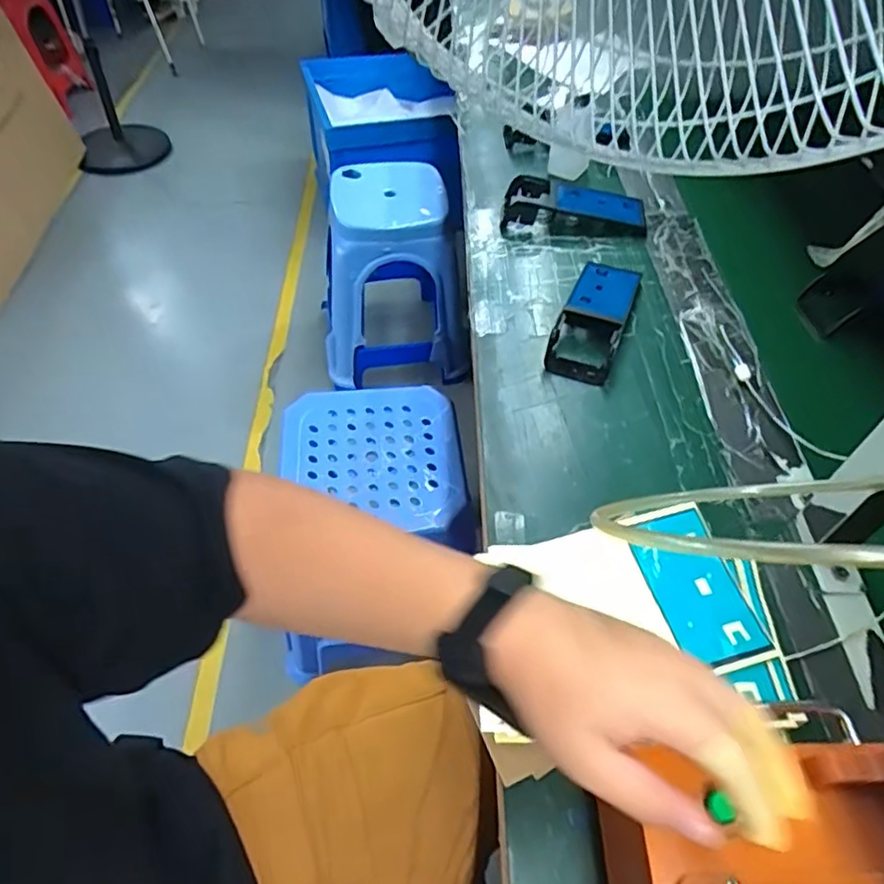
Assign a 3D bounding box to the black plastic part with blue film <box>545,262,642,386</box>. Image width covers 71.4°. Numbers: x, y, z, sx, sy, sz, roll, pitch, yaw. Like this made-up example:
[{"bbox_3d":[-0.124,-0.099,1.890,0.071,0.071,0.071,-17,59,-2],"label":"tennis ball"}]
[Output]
[{"bbox_3d":[0.194,-0.165,0.768,0.078,0.036,0.217,19,54,13],"label":"black plastic part with blue film"}]

